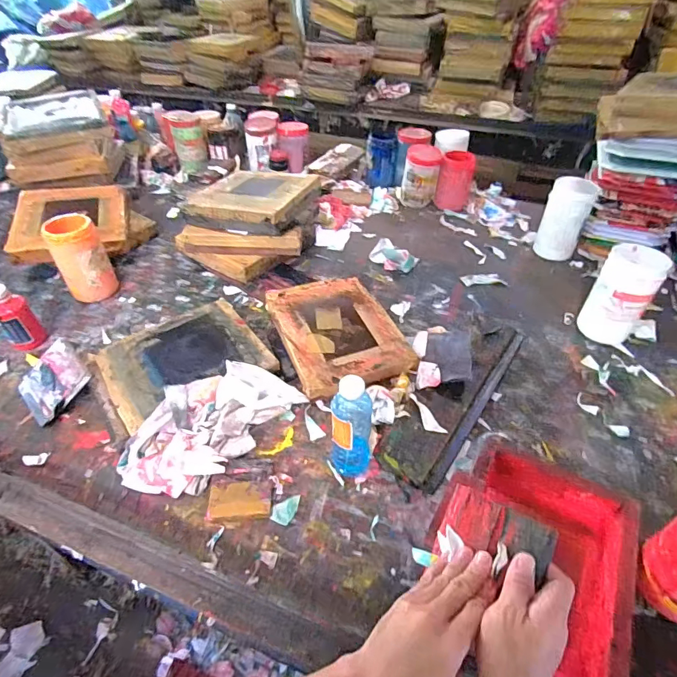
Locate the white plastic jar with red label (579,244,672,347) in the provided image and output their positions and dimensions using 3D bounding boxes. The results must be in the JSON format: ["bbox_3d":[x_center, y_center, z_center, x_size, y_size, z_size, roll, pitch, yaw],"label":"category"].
[{"bbox_3d":[0.545,-0.083,0.822,0.102,0.179,0.091,31,53,27],"label":"white plastic jar with red label"}]

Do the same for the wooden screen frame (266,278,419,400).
[{"bbox_3d":[-0.006,-0.020,0.816,0.208,0.027,0.286,-15,46,-18],"label":"wooden screen frame"}]

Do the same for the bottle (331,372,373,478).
[{"bbox_3d":[0.019,0.128,0.595,0.061,0.182,0.054,5,45,5],"label":"bottle"}]

